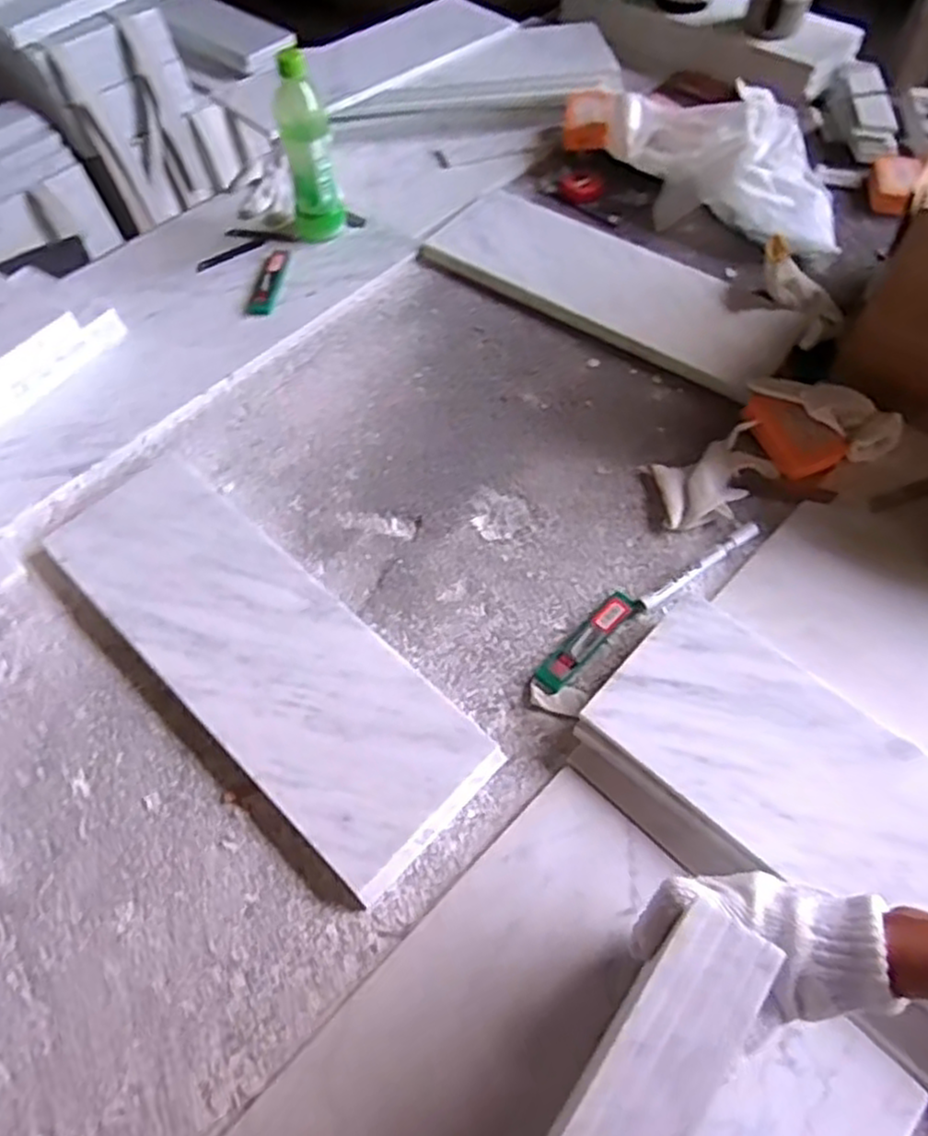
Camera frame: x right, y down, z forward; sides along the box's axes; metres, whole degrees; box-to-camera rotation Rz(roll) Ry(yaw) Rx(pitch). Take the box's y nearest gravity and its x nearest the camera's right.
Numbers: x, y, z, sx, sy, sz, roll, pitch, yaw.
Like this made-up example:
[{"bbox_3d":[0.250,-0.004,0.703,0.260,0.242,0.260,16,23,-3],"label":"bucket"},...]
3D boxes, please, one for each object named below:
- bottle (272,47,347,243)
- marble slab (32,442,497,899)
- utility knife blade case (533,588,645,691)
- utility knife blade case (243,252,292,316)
[{"bbox_3d":[-0.196,-0.515,0.913,0.067,0.204,0.072,-15,57,-5],"label":"bottle"},{"bbox_3d":[-0.189,0.061,0.658,0.470,0.031,0.157,38,68,25],"label":"marble slab"},{"bbox_3d":[0.109,0.061,0.649,0.121,0.013,0.030,-41,63,-20],"label":"utility knife blade case"},{"bbox_3d":[-0.246,-0.360,0.932,0.036,0.013,0.117,4,58,7],"label":"utility knife blade case"}]

